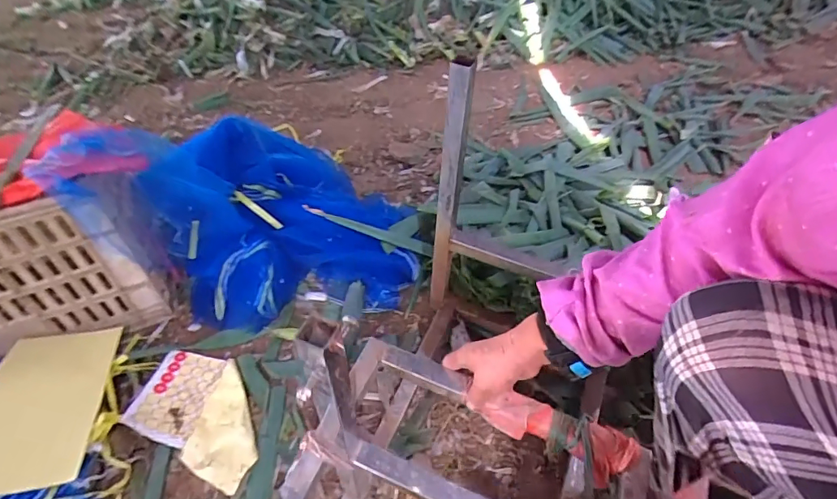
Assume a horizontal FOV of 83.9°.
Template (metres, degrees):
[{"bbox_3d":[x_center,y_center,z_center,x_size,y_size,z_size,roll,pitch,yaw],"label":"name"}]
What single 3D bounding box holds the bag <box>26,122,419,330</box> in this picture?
[{"bbox_3d":[-0.339,-0.133,0.979,0.588,0.307,0.526,-7,42,-3],"label":"bag"}]

